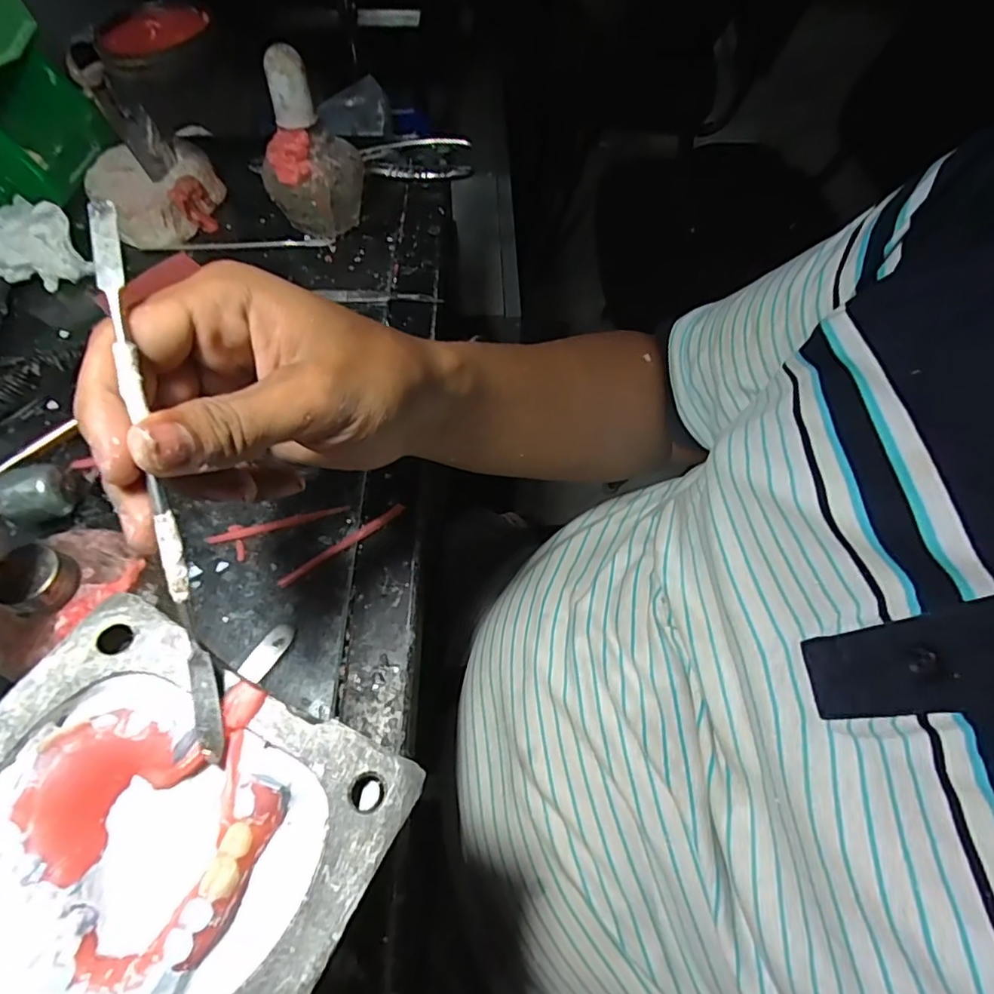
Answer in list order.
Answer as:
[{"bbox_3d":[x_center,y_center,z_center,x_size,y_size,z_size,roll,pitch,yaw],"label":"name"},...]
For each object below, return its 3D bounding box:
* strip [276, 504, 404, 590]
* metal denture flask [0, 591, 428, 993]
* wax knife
[{"bbox_3d":[-0.087,0.026,0.321,0.079,0.004,0.005,-33,65,-19],"label":"strip"},{"bbox_3d":[-0.104,0.101,0.165,0.123,0.024,0.109,24,62,13],"label":"metal denture flask"},{"bbox_3d":[-0.110,-0.007,0.184,0.008,0.008,0.183,-12,90,-8],"label":"wax knife"}]

